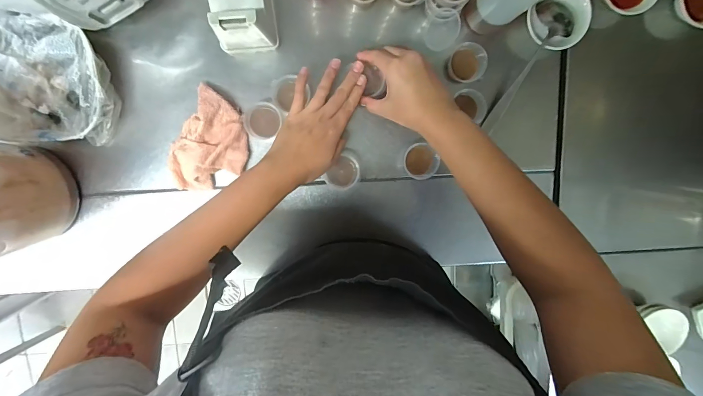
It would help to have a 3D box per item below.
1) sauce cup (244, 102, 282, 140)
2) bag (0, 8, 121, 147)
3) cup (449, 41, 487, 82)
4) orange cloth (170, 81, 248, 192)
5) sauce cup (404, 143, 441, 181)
[{"bbox_3d":[-0.125,-0.108,0.458,0.049,0.034,0.047,0,99,-3],"label":"sauce cup"},{"bbox_3d":[-0.396,-0.148,0.417,0.159,0.071,0.154,3,99,-4],"label":"bag"},{"bbox_3d":[0.163,-0.190,0.459,0.050,0.043,0.052,0,99,-3],"label":"cup"},{"bbox_3d":[-0.198,-0.069,0.458,0.096,0.040,0.136,32,96,-8],"label":"orange cloth"},{"bbox_3d":[0.102,-0.056,0.478,0.053,0.043,0.049,0,99,-3],"label":"sauce cup"}]

